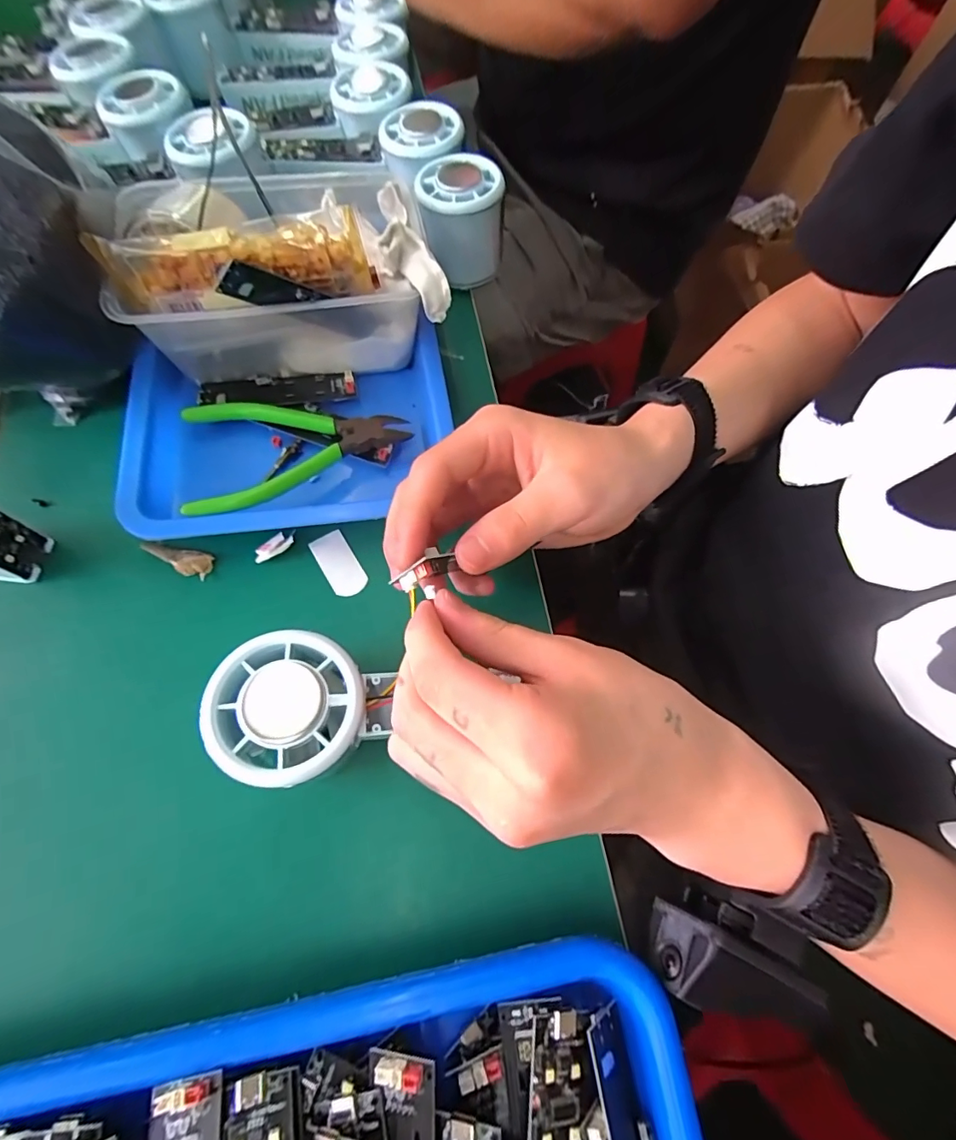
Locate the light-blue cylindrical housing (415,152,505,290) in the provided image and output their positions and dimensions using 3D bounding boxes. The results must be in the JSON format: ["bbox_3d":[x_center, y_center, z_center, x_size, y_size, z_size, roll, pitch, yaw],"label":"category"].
[{"bbox_3d":[-0.013,-0.238,0.331,0.052,0.058,0.051,1,68,-2],"label":"light-blue cylindrical housing"}]

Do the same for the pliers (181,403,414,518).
[{"bbox_3d":[-0.099,-0.070,0.271,0.118,0.017,0.076,-12,69,-7],"label":"pliers"}]

